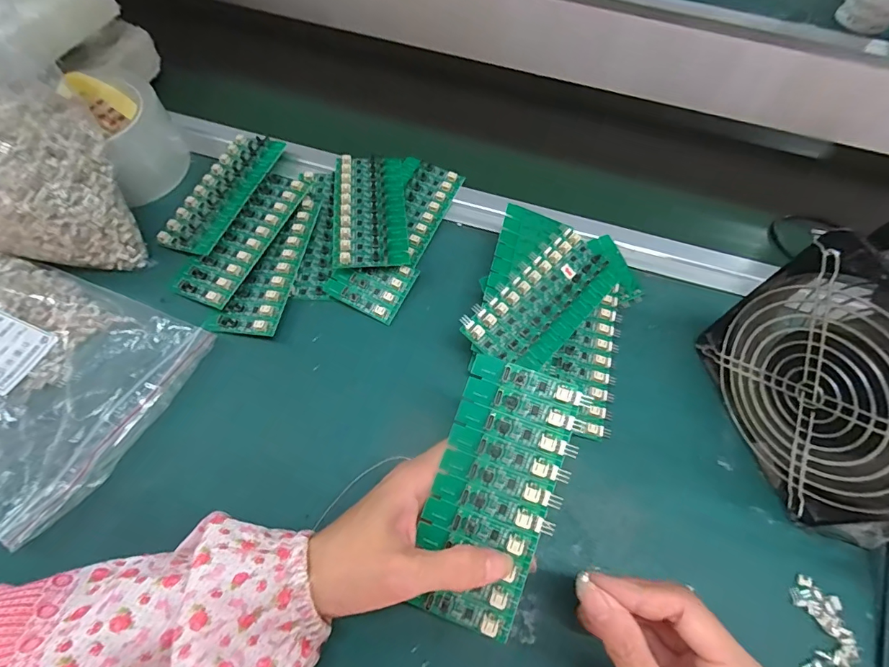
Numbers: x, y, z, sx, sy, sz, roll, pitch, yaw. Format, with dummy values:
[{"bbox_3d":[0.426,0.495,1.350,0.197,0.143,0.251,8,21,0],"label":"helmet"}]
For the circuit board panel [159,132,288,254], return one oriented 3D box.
[{"bbox_3d":[-0.200,-0.130,0.395,0.054,0.009,0.134,20,63,7],"label":"circuit board panel"}]

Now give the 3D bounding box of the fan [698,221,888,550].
[{"bbox_3d":[0.253,0.035,0.268,0.056,0.153,0.156,-9,63,-9],"label":"fan"}]

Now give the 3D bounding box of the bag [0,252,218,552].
[{"bbox_3d":[-0.309,0.022,0.306,0.221,0.029,0.159,23,63,8],"label":"bag"}]

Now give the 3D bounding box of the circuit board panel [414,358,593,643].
[{"bbox_3d":[0.028,0.086,0.235,0.065,0.006,0.135,18,83,8],"label":"circuit board panel"}]

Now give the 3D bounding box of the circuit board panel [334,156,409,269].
[{"bbox_3d":[-0.065,-0.114,0.390,0.060,0.008,0.134,-2,58,-8],"label":"circuit board panel"}]

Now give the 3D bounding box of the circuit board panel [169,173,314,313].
[{"bbox_3d":[-0.170,-0.085,0.372,0.050,0.013,0.138,22,63,8],"label":"circuit board panel"}]

